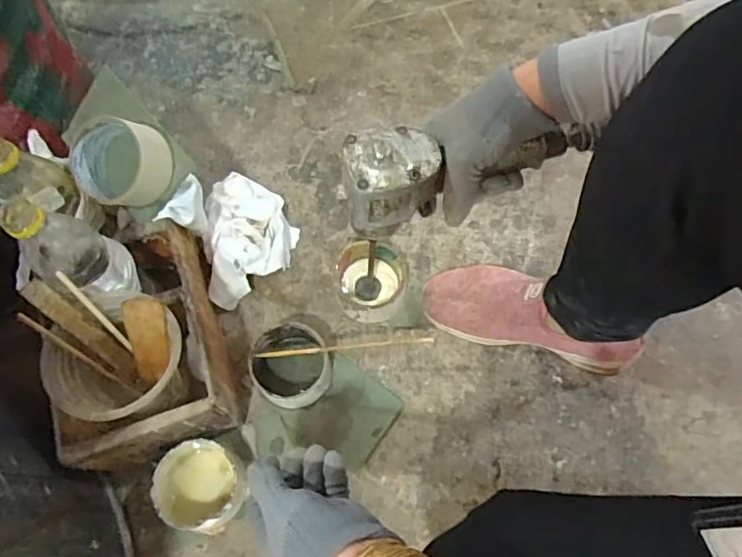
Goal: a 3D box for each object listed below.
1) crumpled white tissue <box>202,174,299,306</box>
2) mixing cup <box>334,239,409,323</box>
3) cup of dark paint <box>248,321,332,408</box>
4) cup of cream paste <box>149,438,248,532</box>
[{"bbox_3d":[-0.146,-0.058,0.662,0.109,0.050,0.158,-8,66,0],"label":"crumpled white tissue"},{"bbox_3d":[0.000,0.000,0.631,0.081,0.048,0.089,-1,66,3],"label":"mixing cup"},{"bbox_3d":[-0.087,0.096,0.588,0.082,0.047,0.084,-1,66,3],"label":"cup of dark paint"},{"bbox_3d":[-0.168,0.205,0.543,0.081,0.045,0.079,-2,66,2],"label":"cup of cream paste"}]

